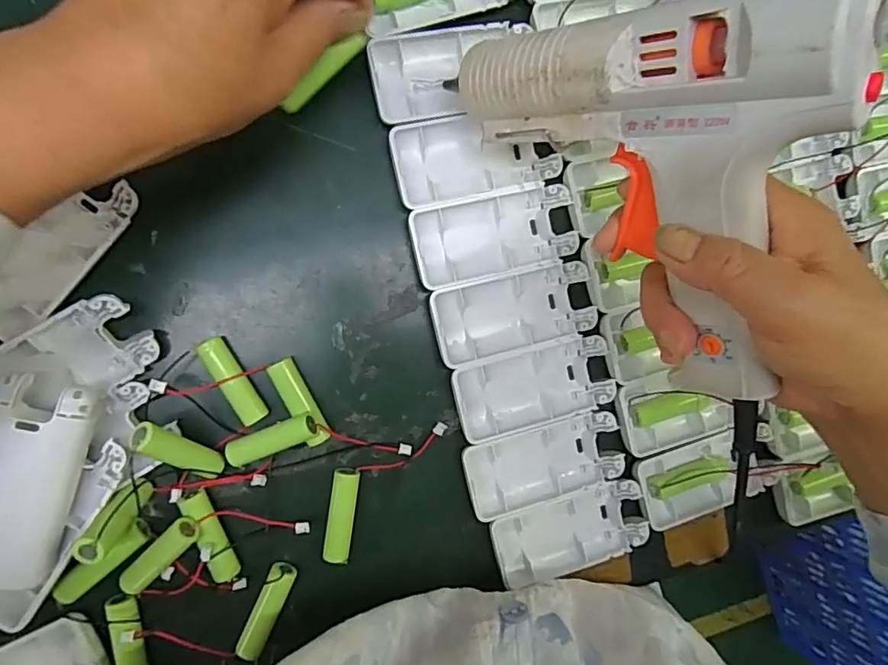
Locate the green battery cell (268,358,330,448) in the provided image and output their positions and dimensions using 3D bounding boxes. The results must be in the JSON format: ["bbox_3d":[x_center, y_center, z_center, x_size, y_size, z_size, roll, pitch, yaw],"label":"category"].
[{"bbox_3d":[-0.079,0.038,0.298,0.013,0.015,0.048,-27,97,-10],"label":"green battery cell"}]

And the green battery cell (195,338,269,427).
[{"bbox_3d":[-0.112,0.026,0.289,0.013,0.014,0.049,-30,97,-9],"label":"green battery cell"}]

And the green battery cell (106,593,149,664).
[{"bbox_3d":[-0.162,0.162,0.283,0.015,0.012,0.053,-8,93,-11],"label":"green battery cell"}]

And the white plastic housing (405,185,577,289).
[{"bbox_3d":[0.028,-0.056,0.313,0.092,0.013,0.044,-13,94,-11],"label":"white plastic housing"}]

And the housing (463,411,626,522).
[{"bbox_3d":[0.059,0.077,0.325,0.093,0.013,0.044,-15,95,-11],"label":"housing"}]

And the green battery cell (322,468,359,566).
[{"bbox_3d":[-0.057,0.101,0.307,0.015,0.013,0.050,8,90,-12],"label":"green battery cell"}]

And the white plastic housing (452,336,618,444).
[{"bbox_3d":[0.053,0.032,0.322,0.093,0.011,0.043,-15,95,-11],"label":"white plastic housing"}]

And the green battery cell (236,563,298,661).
[{"bbox_3d":[-0.096,0.152,0.298,0.014,0.011,0.050,24,87,-11],"label":"green battery cell"}]

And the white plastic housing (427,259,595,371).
[{"bbox_3d":[0.040,-0.012,0.317,0.093,0.012,0.043,-15,95,-11],"label":"white plastic housing"}]

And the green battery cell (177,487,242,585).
[{"bbox_3d":[-0.123,0.108,0.290,0.012,0.014,0.049,-24,96,-10],"label":"green battery cell"}]

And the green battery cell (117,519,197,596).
[{"bbox_3d":[-0.146,0.114,0.281,0.050,0.014,0.014,-44,99,9],"label":"green battery cell"}]

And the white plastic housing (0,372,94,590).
[{"bbox_3d":[-0.192,0.069,0.247,0.041,0.014,0.092,16,89,-12],"label":"white plastic housing"}]

